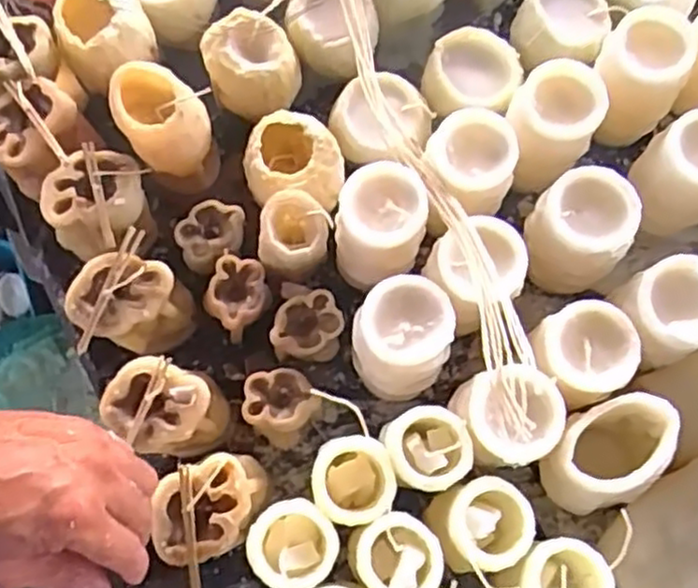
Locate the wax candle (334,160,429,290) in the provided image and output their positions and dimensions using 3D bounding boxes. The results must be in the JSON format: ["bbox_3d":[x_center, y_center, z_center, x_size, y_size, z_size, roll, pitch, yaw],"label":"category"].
[{"bbox_3d":[0.025,-0.046,0.513,0.067,0.066,0.072,15,75,6],"label":"wax candle"}]

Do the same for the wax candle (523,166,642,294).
[{"bbox_3d":[0.163,-0.042,0.518,0.067,0.081,0.073,-43,77,-10],"label":"wax candle"}]

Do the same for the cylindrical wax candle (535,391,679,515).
[{"bbox_3d":[0.168,0.109,0.480,0.080,0.088,0.062,-24,75,-5],"label":"cylindrical wax candle"}]

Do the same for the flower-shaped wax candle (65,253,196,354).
[{"bbox_3d":[-0.155,0.010,0.530,0.062,0.075,0.060,0,74,1],"label":"flower-shaped wax candle"}]

